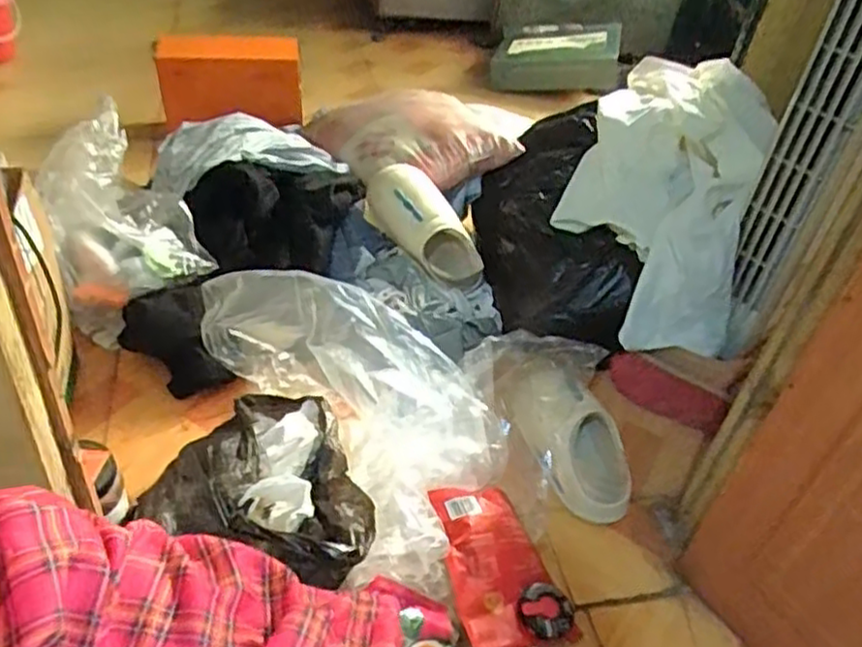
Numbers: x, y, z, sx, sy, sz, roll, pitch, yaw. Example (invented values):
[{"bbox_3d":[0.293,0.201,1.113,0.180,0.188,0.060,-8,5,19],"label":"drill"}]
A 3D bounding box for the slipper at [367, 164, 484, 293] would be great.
[{"bbox_3d":[-0.004,-0.157,1.224,0.111,0.246,0.077,-28,29,28],"label":"slipper"}]

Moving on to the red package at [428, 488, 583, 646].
[{"bbox_3d":[0.087,0.308,0.911,0.143,0.053,0.212,-7,42,-17],"label":"red package"}]

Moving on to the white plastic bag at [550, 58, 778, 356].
[{"bbox_3d":[0.397,-0.230,1.236,0.305,0.303,0.464,17,40,11],"label":"white plastic bag"}]

